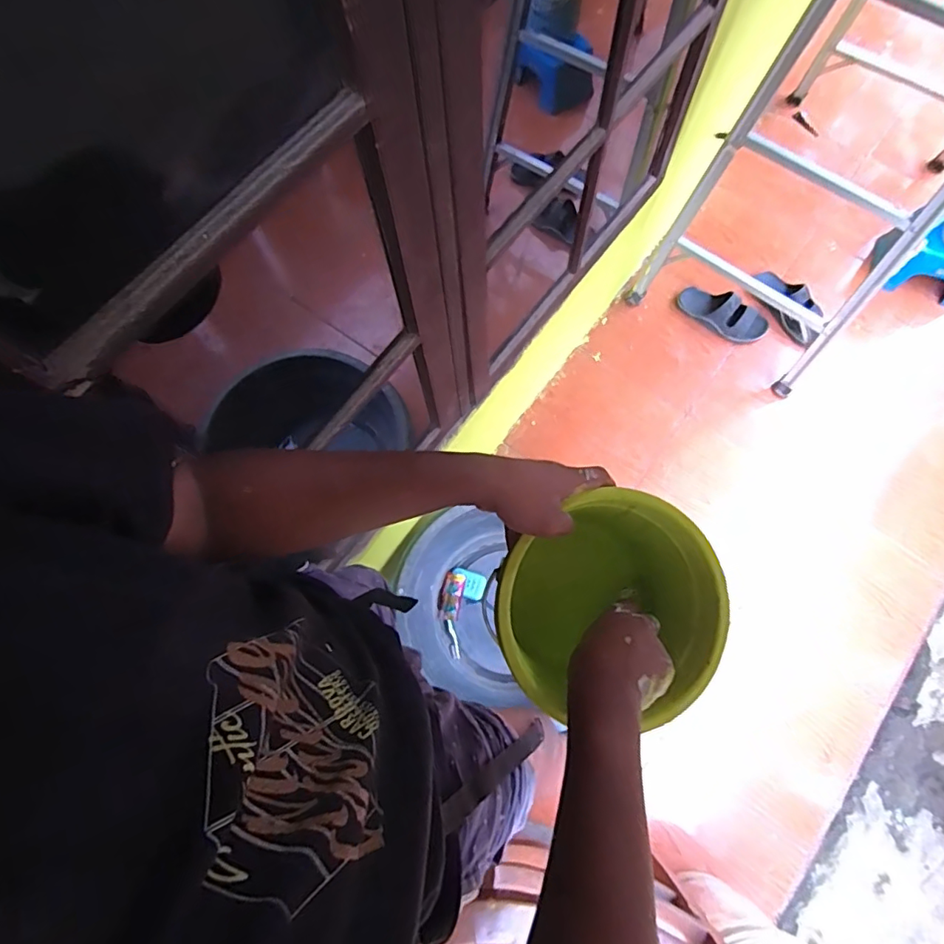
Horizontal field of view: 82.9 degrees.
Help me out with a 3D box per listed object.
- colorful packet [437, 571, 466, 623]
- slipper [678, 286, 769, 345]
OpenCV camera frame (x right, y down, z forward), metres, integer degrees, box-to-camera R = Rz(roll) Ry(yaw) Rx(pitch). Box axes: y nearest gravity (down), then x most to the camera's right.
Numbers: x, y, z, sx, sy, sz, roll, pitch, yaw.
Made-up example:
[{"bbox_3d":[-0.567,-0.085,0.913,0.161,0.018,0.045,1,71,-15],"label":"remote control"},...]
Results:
[{"bbox_3d":[-0.056,0.325,1.402,0.065,0.029,0.123,6,72,3],"label":"colorful packet"},{"bbox_3d":[0.767,-0.484,1.628,0.281,0.071,0.113,24,74,9],"label":"slipper"}]

